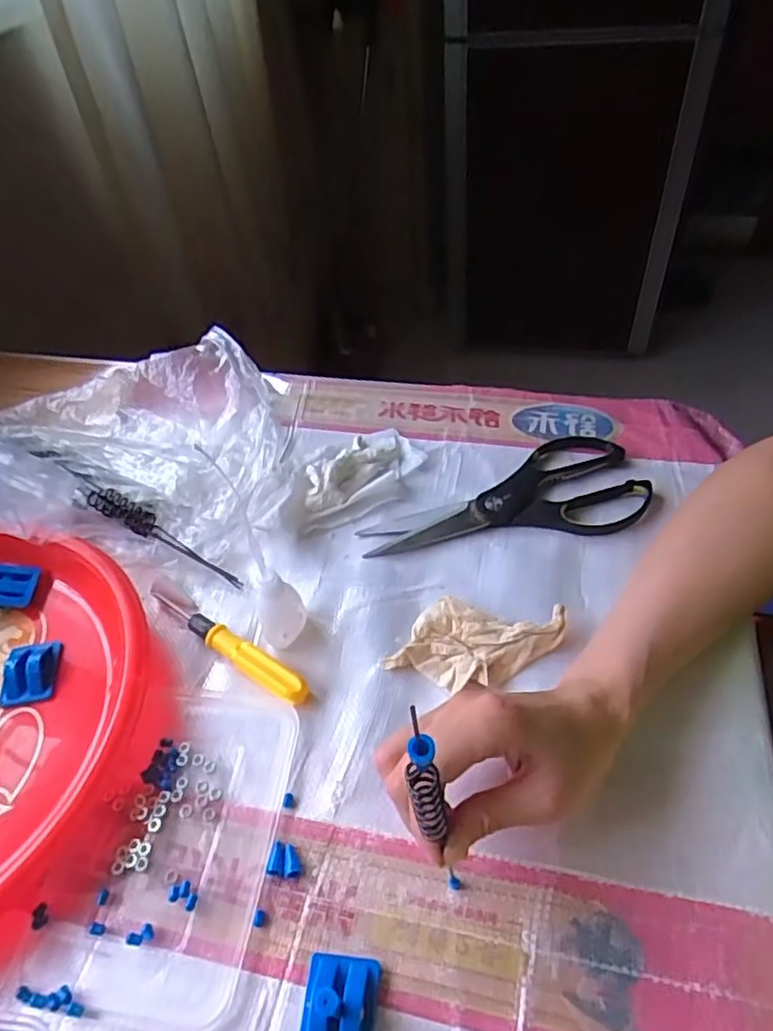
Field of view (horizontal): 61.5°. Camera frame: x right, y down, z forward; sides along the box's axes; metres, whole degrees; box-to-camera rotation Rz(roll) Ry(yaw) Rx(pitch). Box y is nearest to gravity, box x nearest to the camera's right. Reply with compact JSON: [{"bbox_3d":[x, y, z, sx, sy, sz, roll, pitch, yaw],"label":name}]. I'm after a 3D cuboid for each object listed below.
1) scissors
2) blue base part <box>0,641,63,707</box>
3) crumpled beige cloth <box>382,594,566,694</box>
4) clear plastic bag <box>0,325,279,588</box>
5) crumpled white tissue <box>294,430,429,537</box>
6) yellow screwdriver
[{"bbox_3d":[0.090,-0.015,0.506,0.215,0.013,0.096,-10,48,-4],"label":"scissors"},{"bbox_3d":[-0.236,0.103,0.430,0.031,0.018,0.042,-7,48,-2],"label":"blue base part"},{"bbox_3d":[0.058,0.083,0.417,0.104,0.019,0.059,7,49,11],"label":"crumpled beige cloth"},{"bbox_3d":[-0.228,-0.047,0.502,0.271,0.102,0.173,-3,48,3],"label":"clear plastic bag"},{"bbox_3d":[-0.023,-0.031,0.521,0.059,0.024,0.126,32,58,29],"label":"crumpled white tissue"},{"bbox_3d":[-0.109,0.084,0.433,0.142,0.017,0.016,26,55,26],"label":"yellow screwdriver"}]

